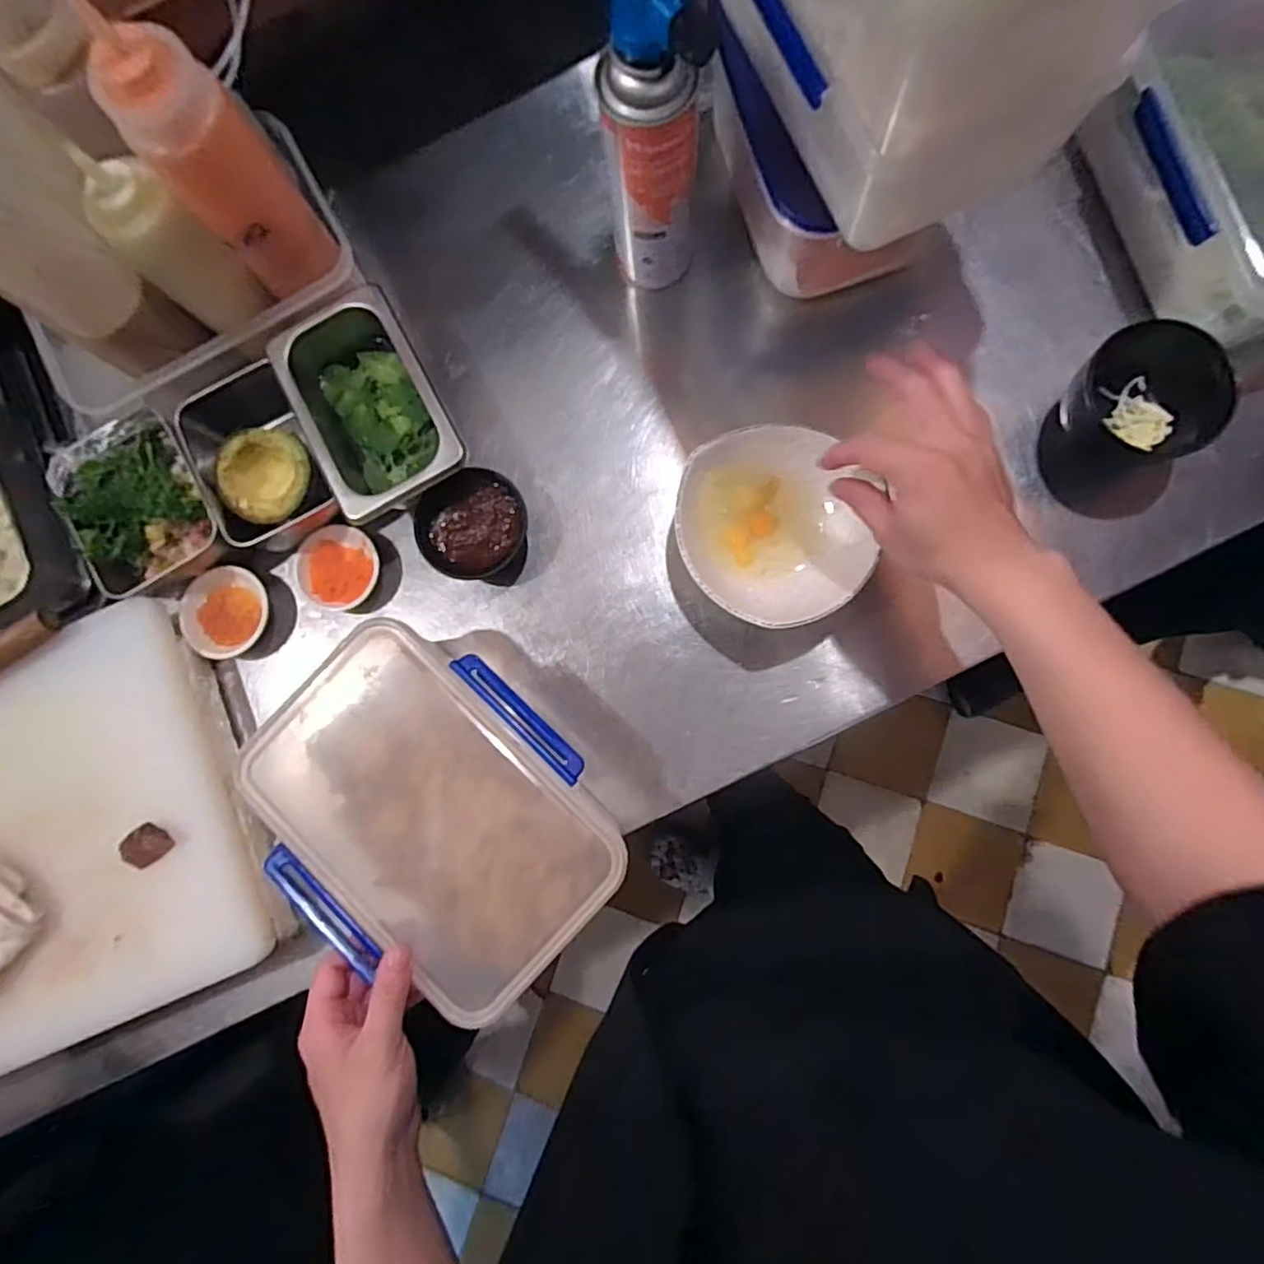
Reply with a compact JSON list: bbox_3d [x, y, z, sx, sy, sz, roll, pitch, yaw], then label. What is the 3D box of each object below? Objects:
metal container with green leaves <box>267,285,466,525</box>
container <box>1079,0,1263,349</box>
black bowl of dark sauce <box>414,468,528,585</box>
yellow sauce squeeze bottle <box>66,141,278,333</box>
[{"bbox_3d":[-0.209,-0.177,0.518,0.108,0.069,0.171,-28,82,1],"label":"metal container with green leaves"},{"bbox_3d":[0.464,-0.335,0.466,0.171,0.100,0.230,-19,82,2],"label":"container"},{"bbox_3d":[-0.129,-0.087,0.514,0.084,0.039,0.084,-1,83,5],"label":"black bowl of dark sauce"},{"bbox_3d":[-0.326,-0.271,0.449,0.059,0.113,0.057,38,87,8],"label":"yellow sauce squeeze bottle"}]

